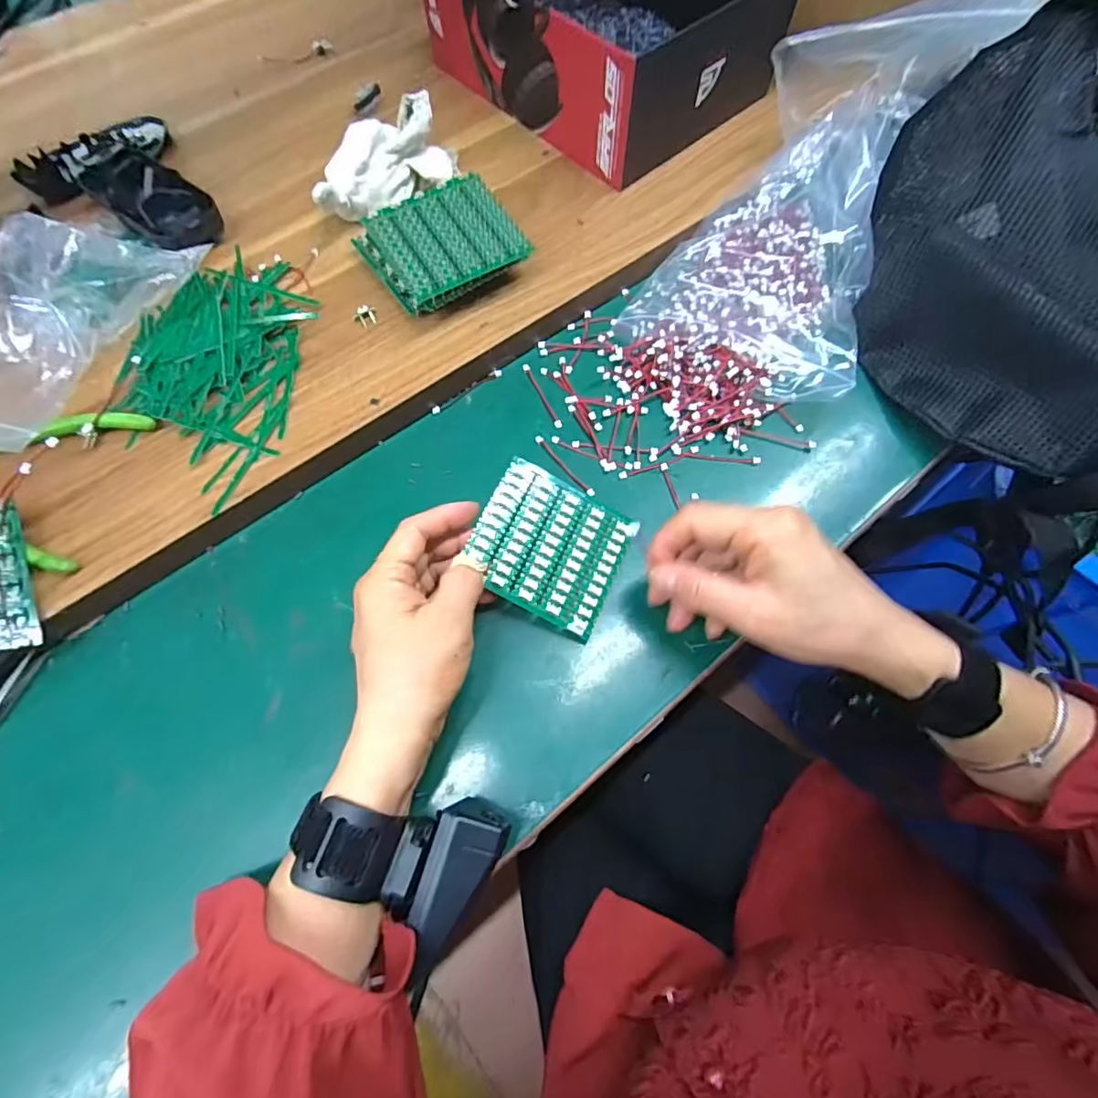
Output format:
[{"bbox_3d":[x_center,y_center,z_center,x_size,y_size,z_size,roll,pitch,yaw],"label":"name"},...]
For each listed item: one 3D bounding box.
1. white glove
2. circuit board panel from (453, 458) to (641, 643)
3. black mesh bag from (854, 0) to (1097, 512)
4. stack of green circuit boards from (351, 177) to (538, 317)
[{"bbox_3d":[-0.121,-0.284,0.409,0.099,0.065,0.067,4,71,0],"label":"white glove"},{"bbox_3d":[0.001,-0.002,0.332,0.088,0.007,0.082,28,70,-5],"label":"circuit board panel"},{"bbox_3d":[0.295,-0.178,0.346,0.148,0.117,0.274,9,70,4],"label":"black mesh bag"},{"bbox_3d":[-0.073,-0.210,0.386,0.093,0.033,0.085,-32,76,-10],"label":"stack of green circuit boards"}]

